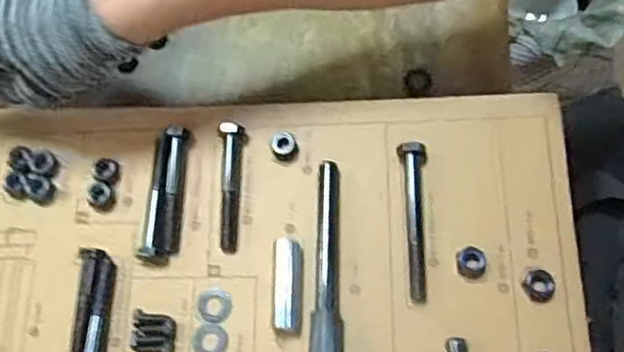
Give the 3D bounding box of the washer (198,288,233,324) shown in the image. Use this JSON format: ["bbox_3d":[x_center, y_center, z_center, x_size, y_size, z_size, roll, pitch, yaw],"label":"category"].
[{"bbox_3d":[-0.057,0.075,0.372,0.019,0.004,0.020,-1,70,2],"label":"washer"}]

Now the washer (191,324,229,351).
[{"bbox_3d":[-0.058,0.094,0.365,0.020,0.004,0.019,-1,70,2],"label":"washer"}]

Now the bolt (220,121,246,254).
[{"bbox_3d":[-0.049,0.006,0.386,0.013,0.017,0.076,-1,70,2],"label":"bolt"}]

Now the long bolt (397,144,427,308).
[{"bbox_3d":[0.059,0.026,0.370,0.015,0.018,0.090,-1,71,4],"label":"long bolt"}]

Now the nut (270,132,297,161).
[{"bbox_3d":[-0.017,-0.018,0.394,0.015,0.011,0.016,-1,71,4],"label":"nut"}]

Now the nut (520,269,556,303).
[{"bbox_3d":[0.125,0.060,0.355,0.016,0.005,0.017,14,72,9],"label":"nut"}]

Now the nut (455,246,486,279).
[{"bbox_3d":[0.090,0.049,0.363,0.016,0.006,0.017,-1,71,4],"label":"nut"}]

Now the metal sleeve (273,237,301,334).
[{"bbox_3d":[-0.014,0.062,0.366,0.014,0.012,0.052,-2,71,4],"label":"metal sleeve"}]

